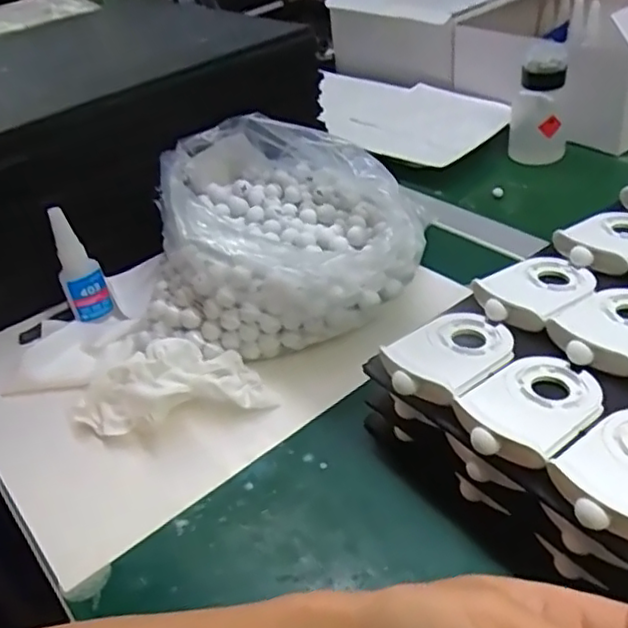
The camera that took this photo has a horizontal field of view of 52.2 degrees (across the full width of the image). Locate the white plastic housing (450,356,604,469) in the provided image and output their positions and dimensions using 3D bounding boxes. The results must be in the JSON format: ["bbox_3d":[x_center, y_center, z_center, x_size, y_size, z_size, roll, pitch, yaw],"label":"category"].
[{"bbox_3d":[0.121,0.048,0.354,0.087,0.013,0.058,-32,44,-28],"label":"white plastic housing"}]

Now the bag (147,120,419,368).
[{"bbox_3d":[-0.024,-0.074,0.544,0.209,0.107,0.215,-4,37,4],"label":"bag"}]

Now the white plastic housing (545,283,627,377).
[{"bbox_3d":[0.191,0.003,0.398,0.093,0.014,0.060,-33,44,-29],"label":"white plastic housing"}]

